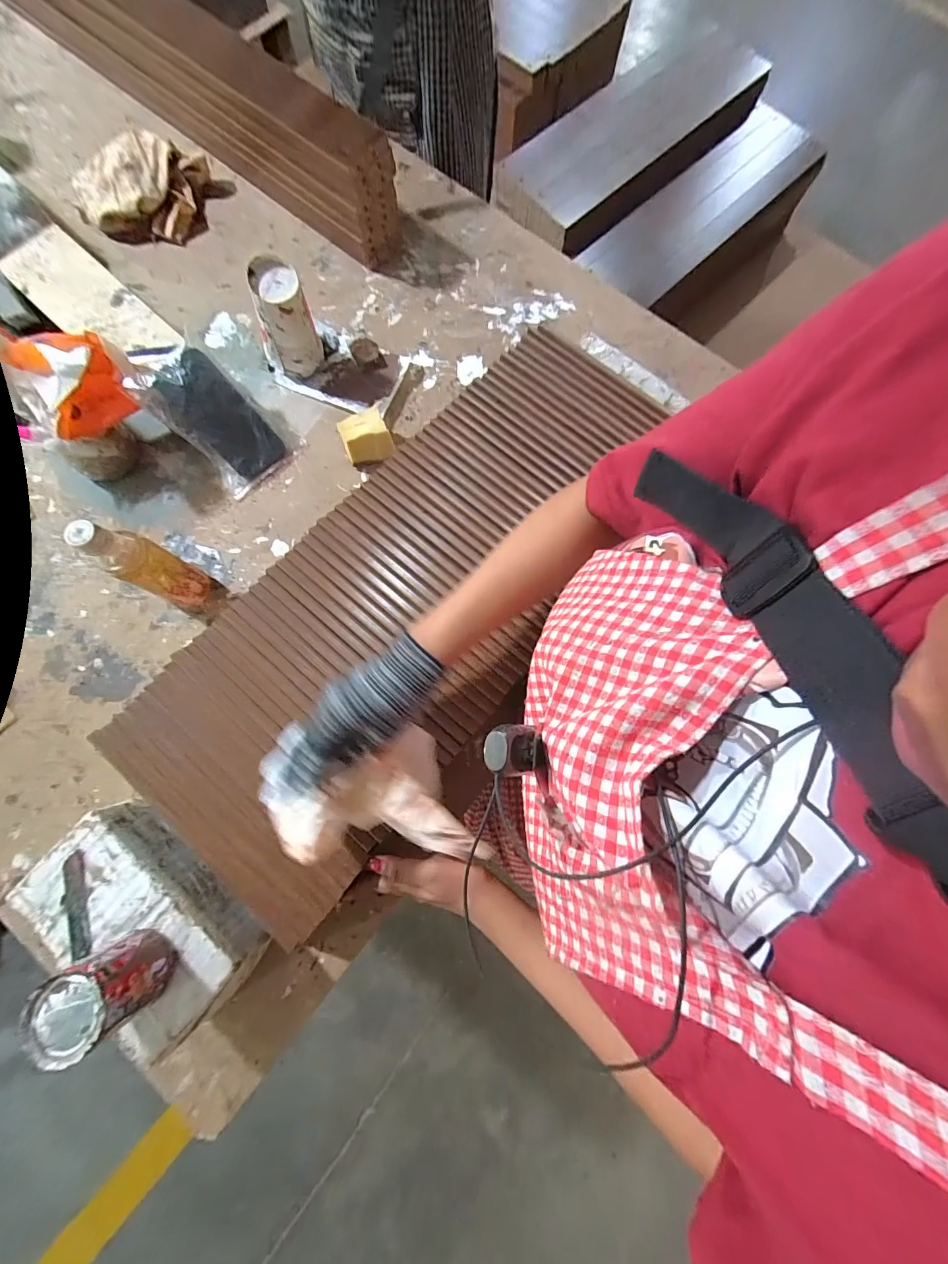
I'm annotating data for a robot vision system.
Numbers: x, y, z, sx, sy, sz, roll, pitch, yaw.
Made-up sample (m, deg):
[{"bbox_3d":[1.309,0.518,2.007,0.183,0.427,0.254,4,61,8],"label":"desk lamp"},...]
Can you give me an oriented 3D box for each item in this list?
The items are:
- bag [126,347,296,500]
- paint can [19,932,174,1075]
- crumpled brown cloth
[{"bbox_3d":[-0.357,-0.290,0.562,0.105,0.026,0.172,-41,121,-4],"label":"bag"},{"bbox_3d":[-0.313,0.305,0.346,0.069,0.073,0.066,-31,82,-6],"label":"paint can"},{"bbox_3d":[-0.549,-0.728,0.665,0.230,0.061,0.156,16,79,3],"label":"crumpled brown cloth"}]

